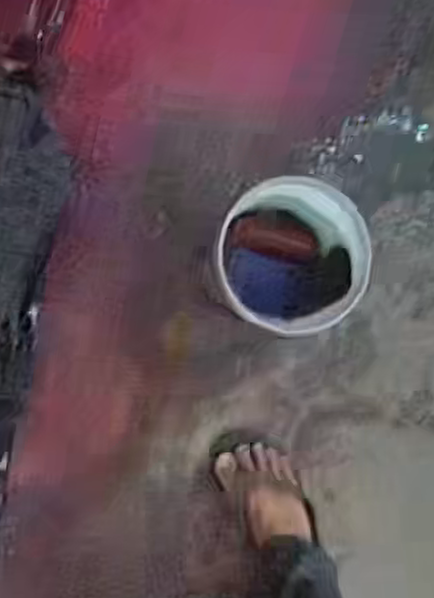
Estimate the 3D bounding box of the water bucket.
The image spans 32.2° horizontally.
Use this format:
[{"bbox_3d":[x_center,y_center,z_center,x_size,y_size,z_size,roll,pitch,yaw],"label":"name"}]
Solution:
[{"bbox_3d":[0.090,-0.048,0.989,0.164,0.233,0.165,0,88,-7],"label":"water bucket"}]

